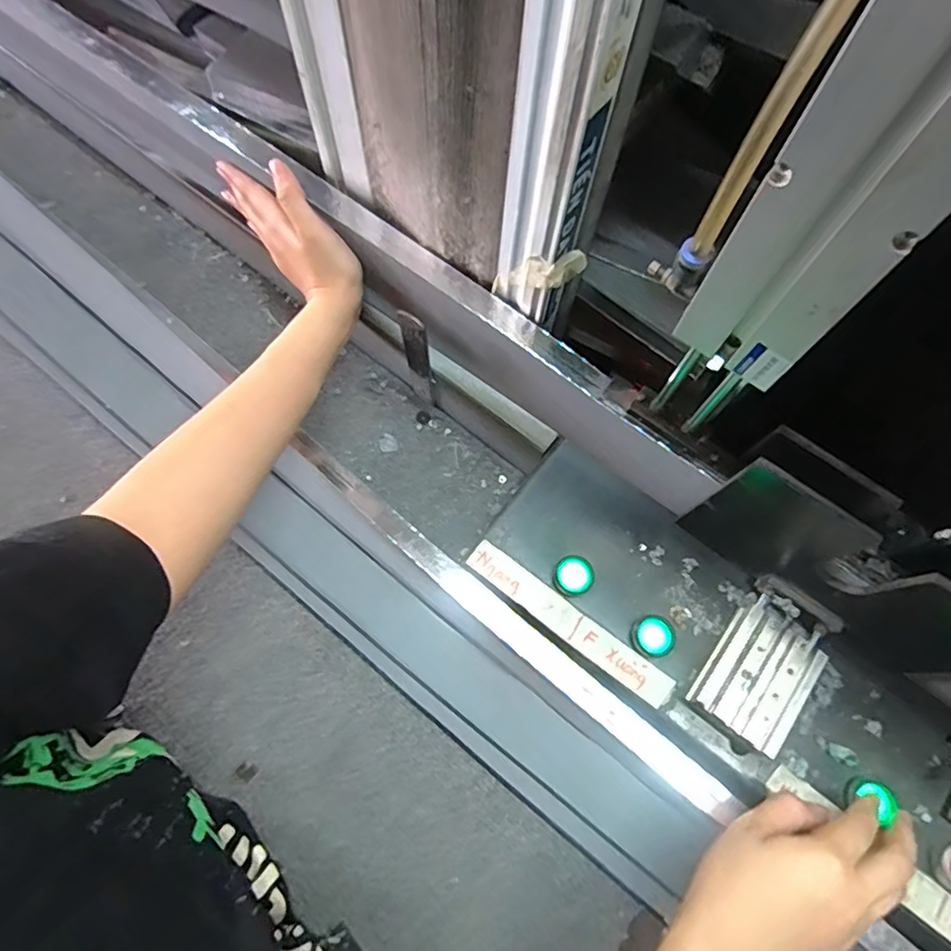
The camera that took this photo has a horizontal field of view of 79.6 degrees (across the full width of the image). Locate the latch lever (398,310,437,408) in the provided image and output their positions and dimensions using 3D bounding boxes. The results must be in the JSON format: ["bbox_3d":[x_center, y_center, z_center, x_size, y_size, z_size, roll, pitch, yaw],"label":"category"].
[{"bbox_3d":[-0.047,-0.090,0.481,0.021,0.139,0.023,-14,71,-8],"label":"latch lever"}]

